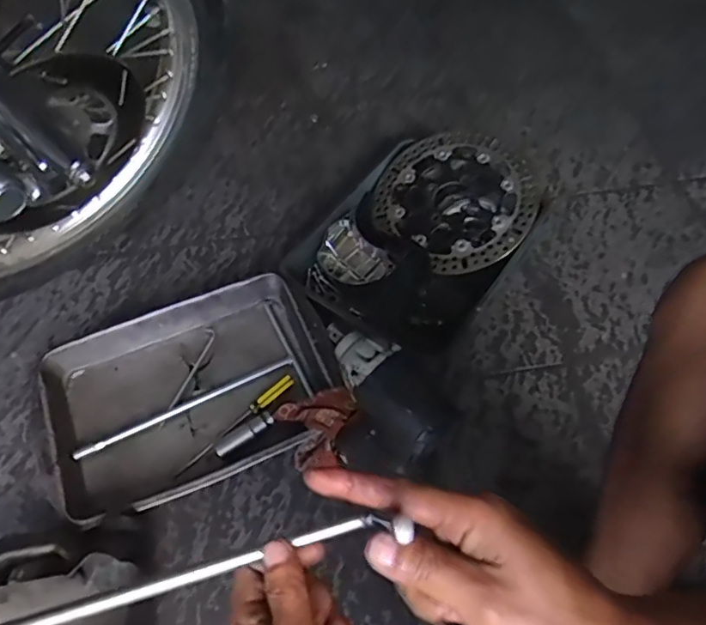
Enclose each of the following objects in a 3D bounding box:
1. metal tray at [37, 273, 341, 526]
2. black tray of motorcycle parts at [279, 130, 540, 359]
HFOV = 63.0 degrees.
[{"bbox_3d":[-0.205,0.101,0.733,0.349,0.044,0.242,-21,61,-12],"label":"metal tray"},{"bbox_3d":[0.091,-0.123,0.844,0.274,0.099,0.360,33,64,19],"label":"black tray of motorcycle parts"}]

